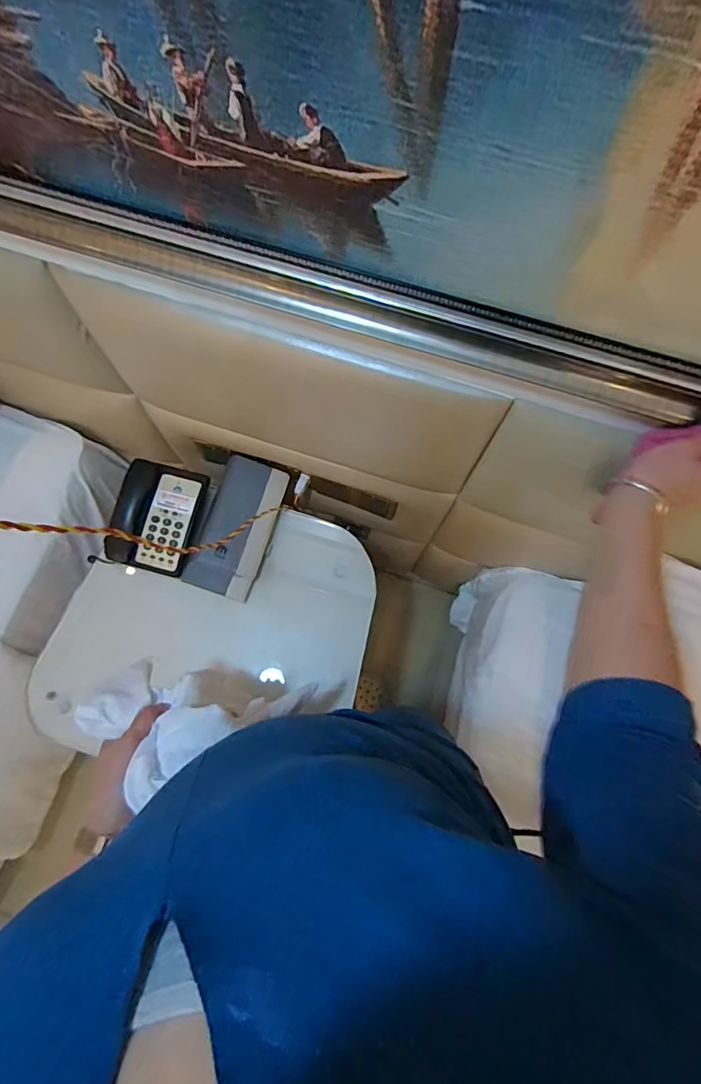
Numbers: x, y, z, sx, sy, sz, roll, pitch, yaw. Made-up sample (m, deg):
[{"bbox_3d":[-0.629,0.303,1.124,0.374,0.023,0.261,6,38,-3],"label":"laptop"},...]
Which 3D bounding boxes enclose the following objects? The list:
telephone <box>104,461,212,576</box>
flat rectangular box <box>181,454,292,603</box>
[{"bbox_3d":[-0.375,-0.050,0.946,0.162,0.053,0.207,15,74,4],"label":"telephone"},{"bbox_3d":[-0.221,-0.029,0.965,0.133,0.043,0.268,16,74,5],"label":"flat rectangular box"}]

